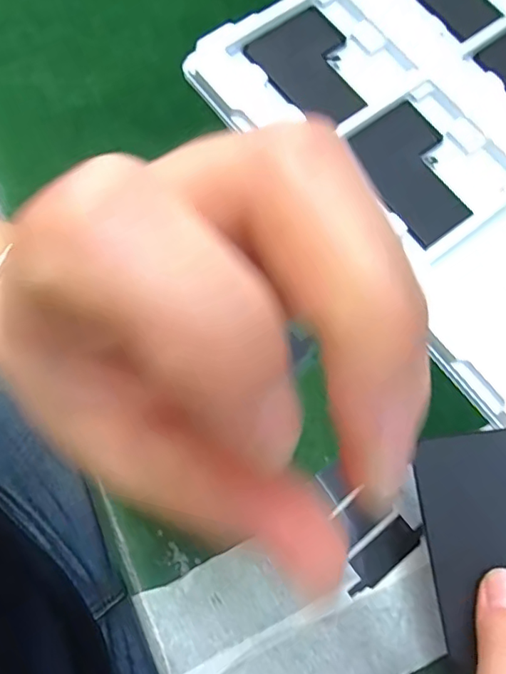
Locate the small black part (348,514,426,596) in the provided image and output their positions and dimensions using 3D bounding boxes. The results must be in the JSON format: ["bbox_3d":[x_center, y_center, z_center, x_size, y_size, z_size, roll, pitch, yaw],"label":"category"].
[{"bbox_3d":[0.070,0.118,0.271,0.050,0.004,0.018,-37,79,-11],"label":"small black part"}]

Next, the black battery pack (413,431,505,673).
[{"bbox_3d":[0.104,0.083,0.201,0.065,0.004,0.087,-15,71,28],"label":"black battery pack"}]

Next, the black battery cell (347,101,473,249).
[{"bbox_3d":[0.106,-0.107,0.322,0.063,0.005,0.088,-34,79,-10],"label":"black battery cell"}]

